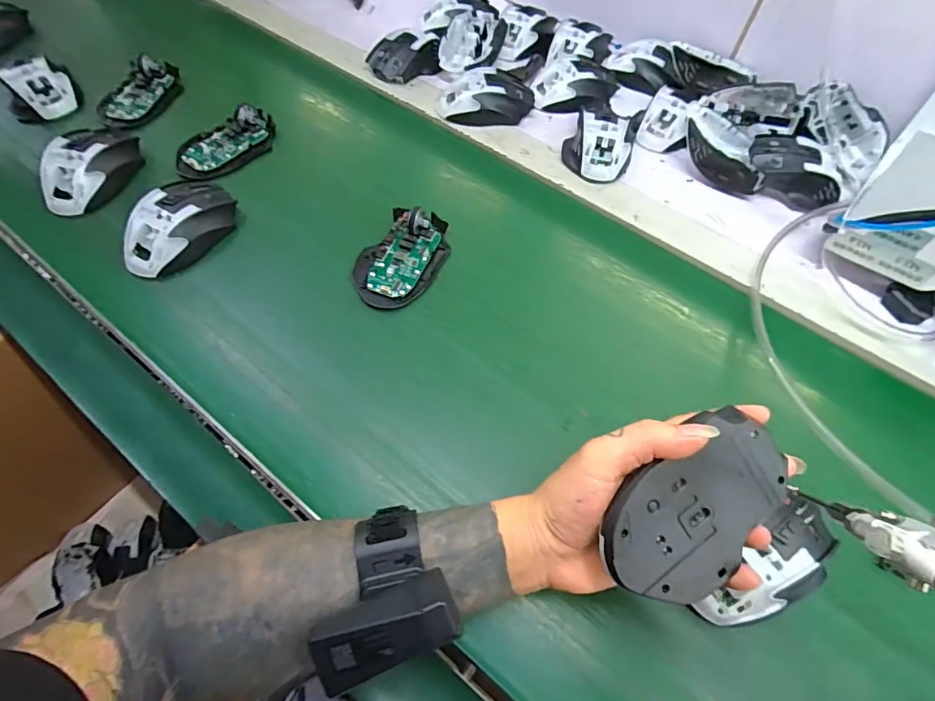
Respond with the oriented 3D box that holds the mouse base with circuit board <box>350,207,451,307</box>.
[{"bbox_3d":[-0.062,-0.092,0.463,0.071,0.028,0.113,30,68,17],"label":"mouse base with circuit board"}]

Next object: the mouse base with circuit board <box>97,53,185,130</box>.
[{"bbox_3d":[-0.394,-0.314,0.579,0.057,0.022,0.116,13,64,9],"label":"mouse base with circuit board"}]

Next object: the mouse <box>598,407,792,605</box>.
[{"bbox_3d":[0.119,0.085,0.274,0.107,0.040,0.071,-40,97,-9],"label":"mouse"}]

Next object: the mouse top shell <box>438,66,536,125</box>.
[{"bbox_3d":[0.023,-0.306,0.578,0.112,0.033,0.062,1,63,3],"label":"mouse top shell"}]

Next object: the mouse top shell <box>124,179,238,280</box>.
[{"bbox_3d":[-0.278,-0.122,0.464,0.071,0.038,0.111,21,66,13],"label":"mouse top shell"}]

